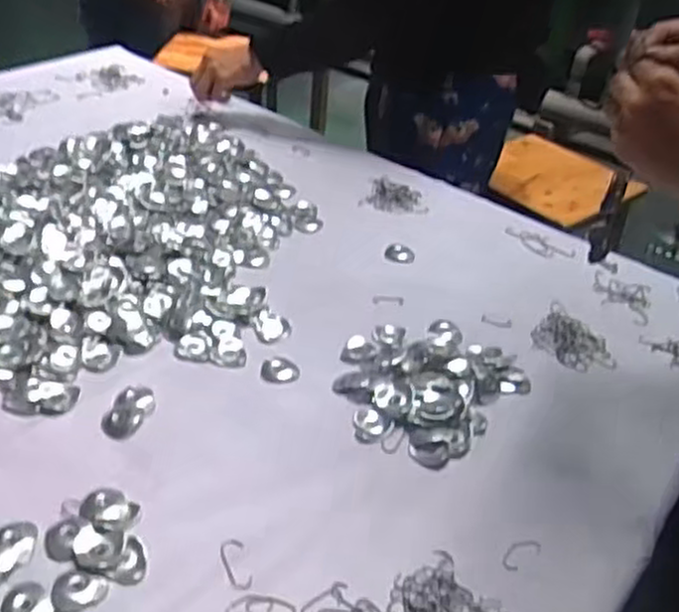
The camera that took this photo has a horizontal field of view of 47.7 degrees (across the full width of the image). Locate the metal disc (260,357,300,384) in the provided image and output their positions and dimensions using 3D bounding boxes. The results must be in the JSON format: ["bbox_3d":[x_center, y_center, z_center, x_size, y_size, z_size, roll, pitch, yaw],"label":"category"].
[{"bbox_3d":[-0.059,0.064,0.757,0.037,0.005,0.036,4,35,-3],"label":"metal disc"}]

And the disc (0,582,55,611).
[{"bbox_3d":[-0.216,0.206,0.527,0.032,0.010,0.035,4,35,-3],"label":"disc"}]

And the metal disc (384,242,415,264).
[{"bbox_3d":[0.076,-0.066,0.955,0.038,0.004,0.043,9,35,5],"label":"metal disc"}]

